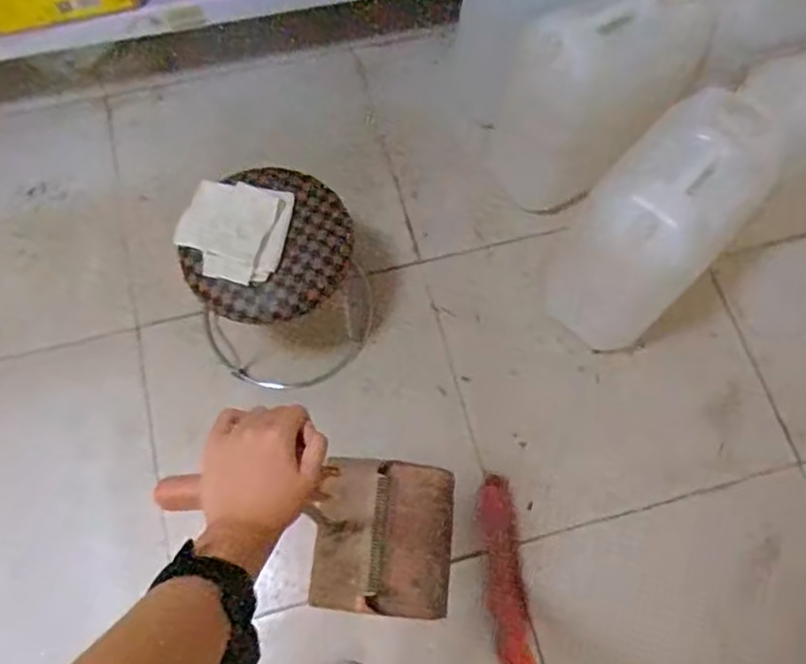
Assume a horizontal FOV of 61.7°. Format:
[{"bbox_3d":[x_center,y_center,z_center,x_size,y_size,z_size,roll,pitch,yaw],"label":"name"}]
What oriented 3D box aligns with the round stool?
[{"bbox_3d":[-0.215,-0.072,1.234,0.276,0.307,0.328,31,72,11],"label":"round stool"}]

